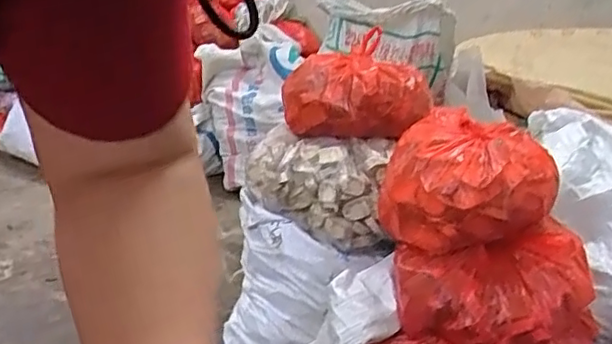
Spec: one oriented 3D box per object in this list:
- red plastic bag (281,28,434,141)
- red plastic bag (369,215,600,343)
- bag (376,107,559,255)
[{"bbox_3d":[0.099,-0.159,1.295,0.267,0.163,0.218,16,24,28],"label":"red plastic bag"},{"bbox_3d":[0.328,0.261,1.079,0.380,0.260,0.215,-5,22,-22],"label":"red plastic bag"},{"bbox_3d":[0.278,0.018,1.102,0.245,0.182,0.261,-8,24,-29],"label":"bag"}]

